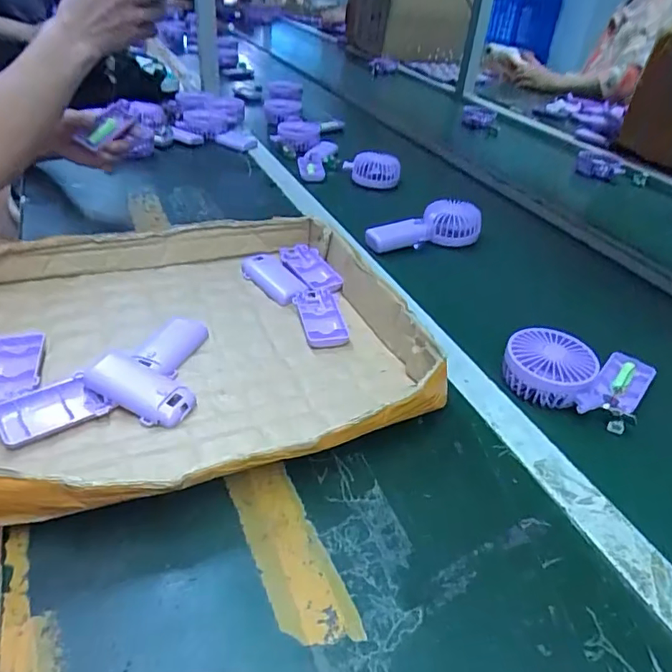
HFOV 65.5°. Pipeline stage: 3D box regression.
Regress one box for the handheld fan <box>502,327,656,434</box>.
[{"bbox_3d":[0.251,0.028,0.537,0.126,0.037,0.125,28,42,27],"label":"handheld fan"}]

